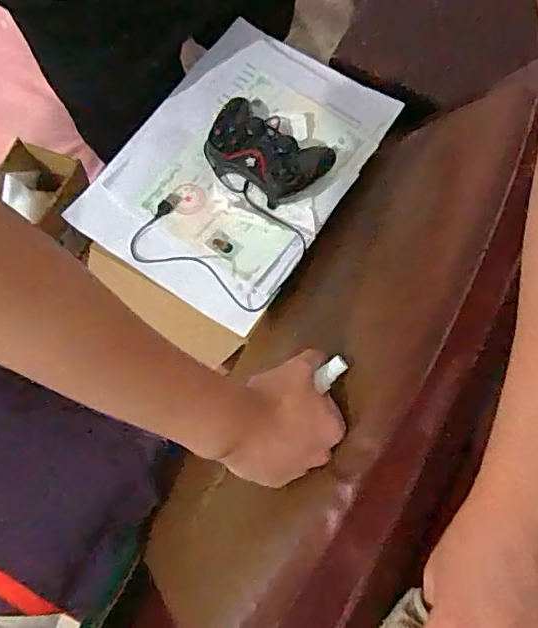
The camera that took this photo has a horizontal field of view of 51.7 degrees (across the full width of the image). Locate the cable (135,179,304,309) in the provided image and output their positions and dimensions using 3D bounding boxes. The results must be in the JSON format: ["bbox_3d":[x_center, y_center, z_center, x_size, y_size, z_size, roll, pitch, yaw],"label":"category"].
[{"bbox_3d":[-0.055,-0.097,0.655,0.192,0.026,0.142,24,76,6],"label":"cable"}]

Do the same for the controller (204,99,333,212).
[{"bbox_3d":[-0.003,-0.196,0.675,0.153,0.050,0.098,33,77,8],"label":"controller"}]

